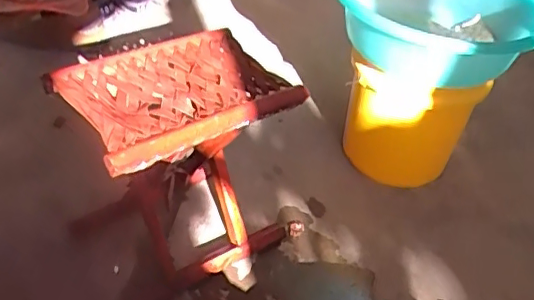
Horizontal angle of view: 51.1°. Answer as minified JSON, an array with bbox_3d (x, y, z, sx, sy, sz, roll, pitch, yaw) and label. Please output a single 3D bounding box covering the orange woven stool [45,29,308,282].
[{"bbox_3d":[-0.136,0.033,0.909,0.311,0.345,0.241,-25,47,-30],"label":"orange woven stool"}]

